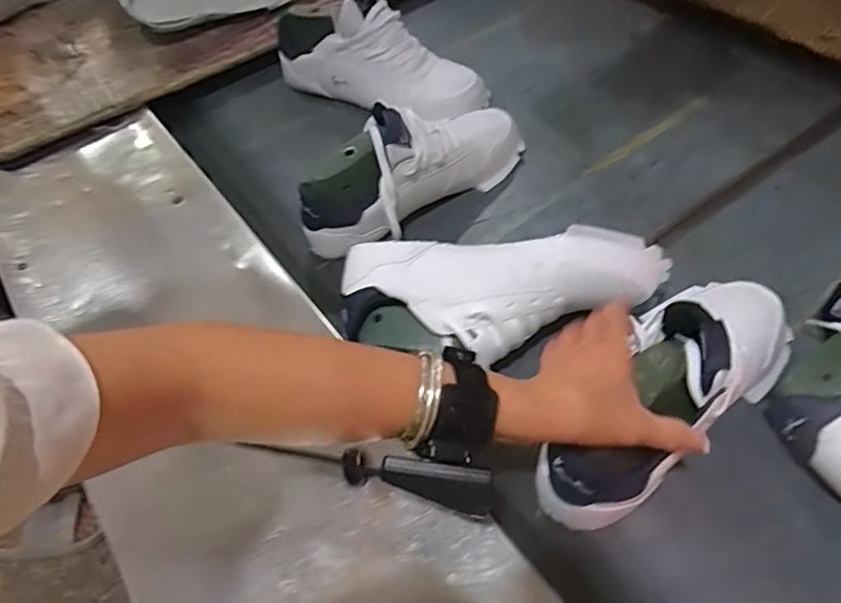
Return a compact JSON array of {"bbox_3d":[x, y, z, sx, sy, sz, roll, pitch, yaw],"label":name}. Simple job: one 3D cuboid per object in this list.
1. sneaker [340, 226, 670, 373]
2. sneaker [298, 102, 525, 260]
[{"bbox_3d":[0.069,0.004,0.537,0.292,0.091,0.112,5,54,5],"label":"sneaker"},{"bbox_3d":[-0.002,-0.158,0.655,0.276,0.107,0.090,-35,60,-22],"label":"sneaker"}]

